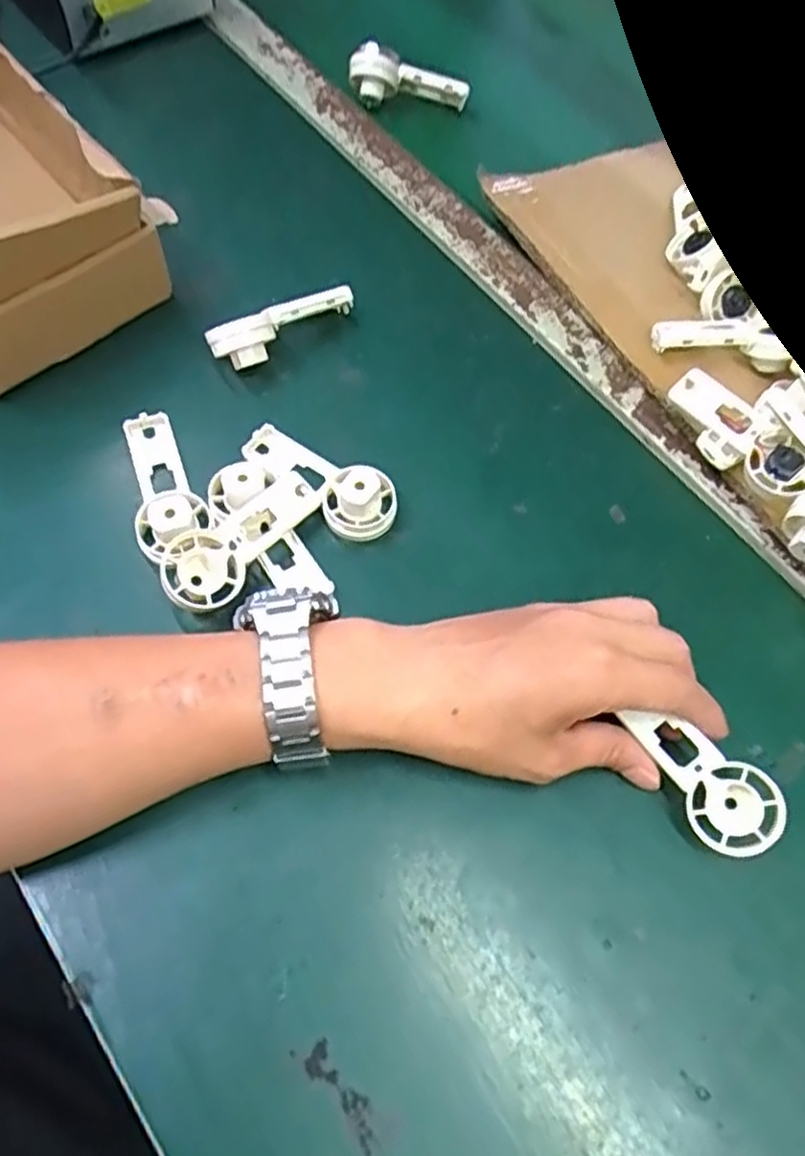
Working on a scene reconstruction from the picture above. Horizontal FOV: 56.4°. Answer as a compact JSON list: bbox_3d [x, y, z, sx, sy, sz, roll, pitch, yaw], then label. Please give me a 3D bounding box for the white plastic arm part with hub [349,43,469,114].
[{"bbox_3d":[0.004,-0.396,0.599,0.092,0.032,0.033,2,64,-2],"label":"white plastic arm part with hub"}]

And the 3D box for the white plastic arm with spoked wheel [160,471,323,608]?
[{"bbox_3d":[-0.080,-0.016,0.388,0.091,0.027,0.034,-38,72,-19],"label":"white plastic arm with spoked wheel"}]

